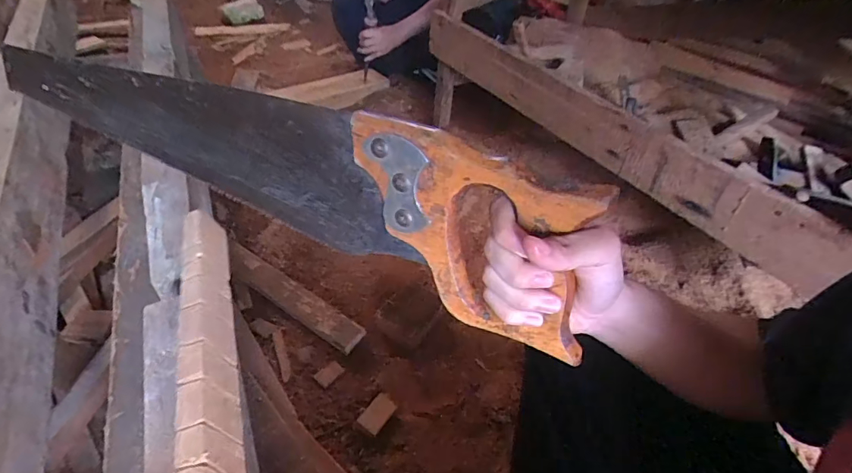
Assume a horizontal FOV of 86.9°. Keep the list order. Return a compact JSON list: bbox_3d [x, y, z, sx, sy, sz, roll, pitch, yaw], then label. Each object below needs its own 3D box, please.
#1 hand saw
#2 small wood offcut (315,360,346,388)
[{"bbox_3d":[-0.128,-0.056,0.344,0.502,0.113,0.038,20,45,17],"label":"hand saw"},{"bbox_3d":[-0.170,0.242,0.792,0.046,0.009,0.030,-33,52,-33],"label":"small wood offcut"}]

